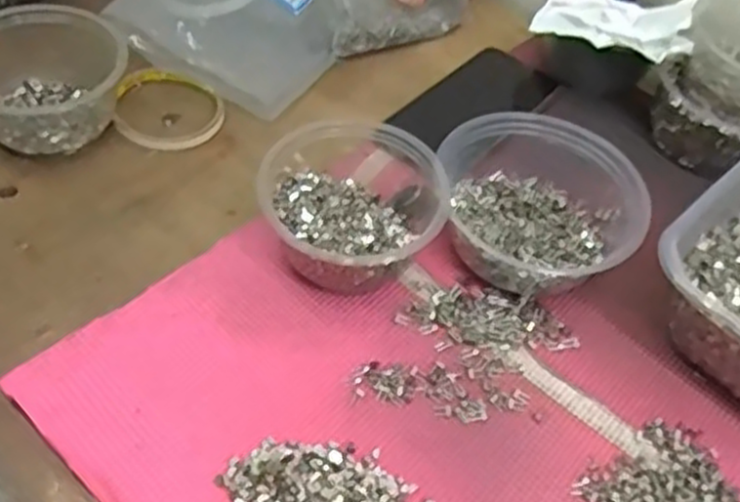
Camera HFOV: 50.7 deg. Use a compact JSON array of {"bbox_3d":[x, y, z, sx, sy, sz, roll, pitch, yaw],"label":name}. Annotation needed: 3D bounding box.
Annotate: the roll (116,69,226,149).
[{"bbox_3d":[-0.156,-0.108,0.590,0.083,0.013,0.075,40,59,23],"label":"roll"}]

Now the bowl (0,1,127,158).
[{"bbox_3d":[-0.231,-0.118,0.553,0.115,0.063,0.099,-17,55,-21],"label":"bowl"}]

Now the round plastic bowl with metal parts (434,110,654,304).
[{"bbox_3d":[0.109,-0.031,0.509,0.116,0.069,0.115,4,50,-5],"label":"round plastic bowl with metal parts"}]

